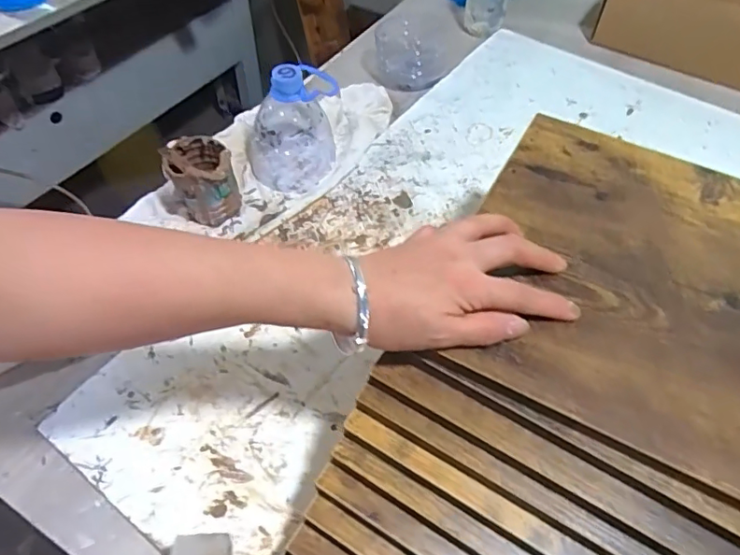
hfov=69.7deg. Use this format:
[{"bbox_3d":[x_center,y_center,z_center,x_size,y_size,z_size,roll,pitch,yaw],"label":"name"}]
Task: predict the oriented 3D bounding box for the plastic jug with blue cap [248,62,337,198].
[{"bbox_3d":[-0.087,-0.174,0.591,0.100,0.121,0.085,-10,54,-10],"label":"plastic jug with blue cap"}]

